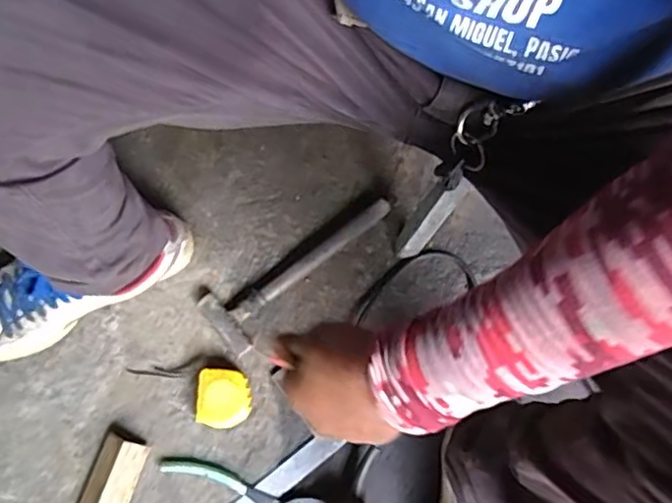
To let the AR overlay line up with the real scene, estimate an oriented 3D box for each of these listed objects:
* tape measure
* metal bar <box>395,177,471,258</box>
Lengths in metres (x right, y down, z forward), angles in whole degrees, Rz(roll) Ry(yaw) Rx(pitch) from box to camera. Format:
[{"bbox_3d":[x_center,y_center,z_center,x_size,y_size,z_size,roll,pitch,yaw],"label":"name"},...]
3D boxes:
[{"bbox_3d":[-0.128,0.166,0.702,0.059,0.035,0.066,-4,77,-2],"label":"tape measure"},{"bbox_3d":[0.106,-0.038,0.708,0.030,0.137,0.024,44,52,8],"label":"metal bar"}]

